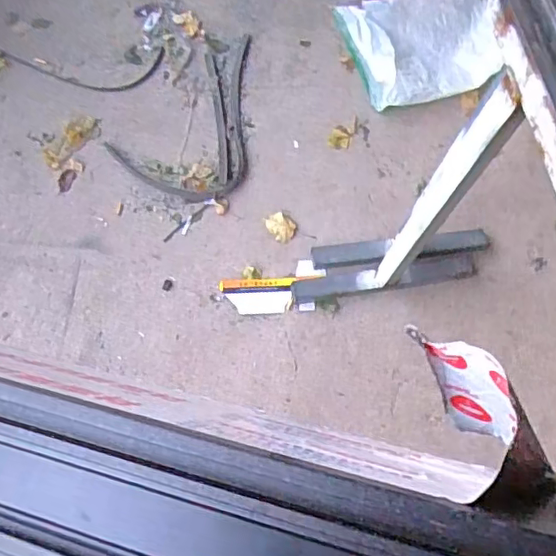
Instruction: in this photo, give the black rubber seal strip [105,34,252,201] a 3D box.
[{"bbox_3d":[-0.185,-0.498,1.772,0.405,0.030,0.630,36,70,11],"label":"black rubber seal strip"}]

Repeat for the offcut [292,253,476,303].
[{"bbox_3d":[0.297,-0.001,1.566,0.517,0.030,0.060,-8,68,-6],"label":"offcut"}]

